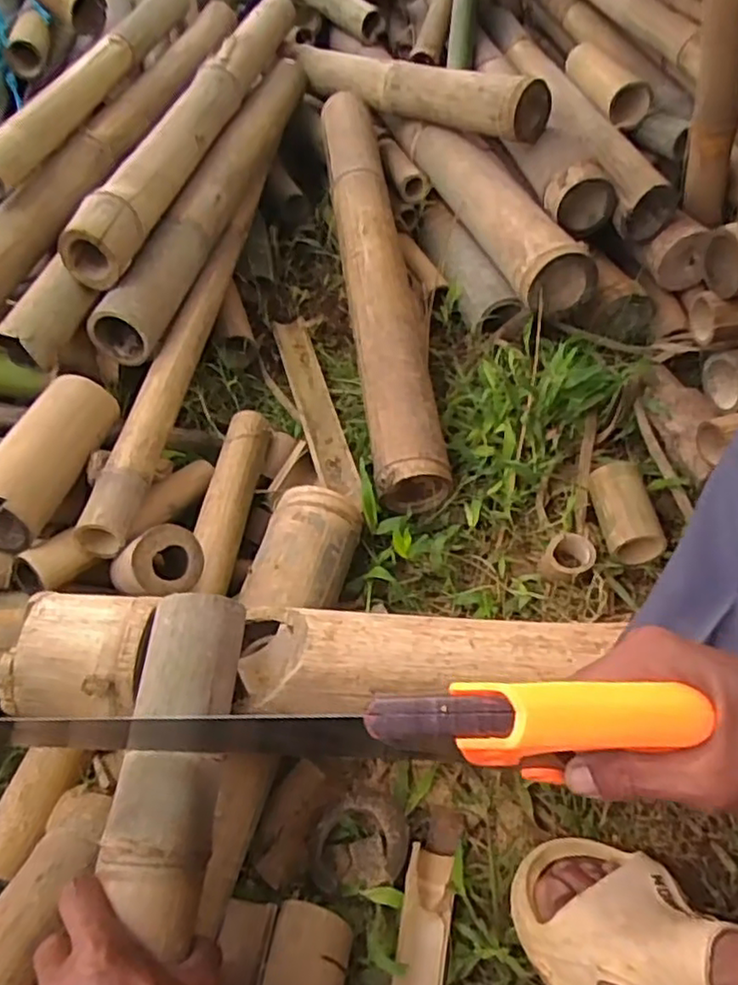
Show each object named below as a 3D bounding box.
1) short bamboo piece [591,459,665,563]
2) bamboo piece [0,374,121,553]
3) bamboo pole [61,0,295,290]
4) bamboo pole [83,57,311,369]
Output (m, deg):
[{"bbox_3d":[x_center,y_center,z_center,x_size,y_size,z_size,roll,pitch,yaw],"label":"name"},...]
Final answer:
[{"bbox_3d":[0.268,0.018,0.698,0.051,0.046,0.104,-5,49,0],"label":"short bamboo piece"},{"bbox_3d":[-0.296,-0.039,0.609,0.074,0.058,0.176,14,52,15],"label":"bamboo piece"},{"bbox_3d":[-0.240,-0.584,0.977,0.072,0.070,0.865,5,50,8],"label":"bamboo pole"},{"bbox_3d":[-0.205,-0.465,0.963,0.068,0.074,0.777,6,50,8],"label":"bamboo pole"}]

